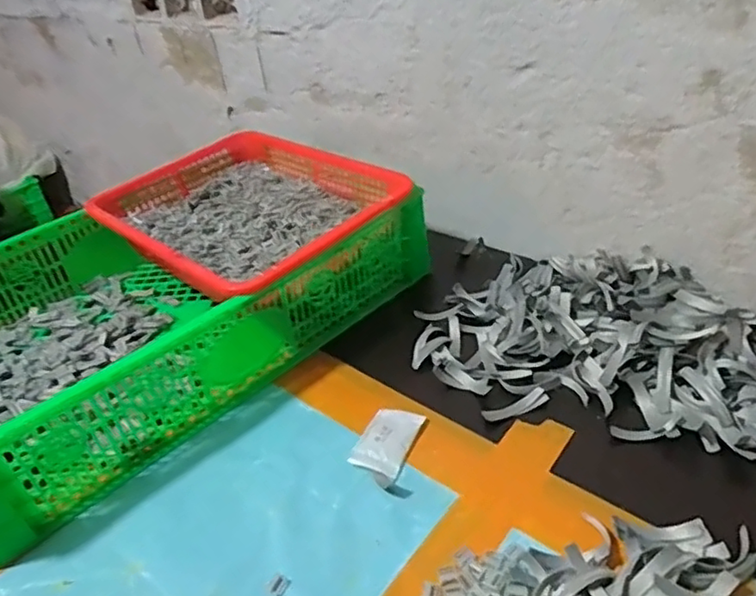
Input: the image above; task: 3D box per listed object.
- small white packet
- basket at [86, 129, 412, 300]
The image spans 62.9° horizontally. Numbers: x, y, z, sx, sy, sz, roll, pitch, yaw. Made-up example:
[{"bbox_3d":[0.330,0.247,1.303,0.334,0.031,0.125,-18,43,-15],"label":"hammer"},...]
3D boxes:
[{"bbox_3d":[0.006,0.113,0.481,0.040,0.009,0.074,9,37,22],"label":"small white packet"},{"bbox_3d":[-0.132,-0.085,0.654,0.289,0.068,0.249,25,45,38],"label":"basket"}]

